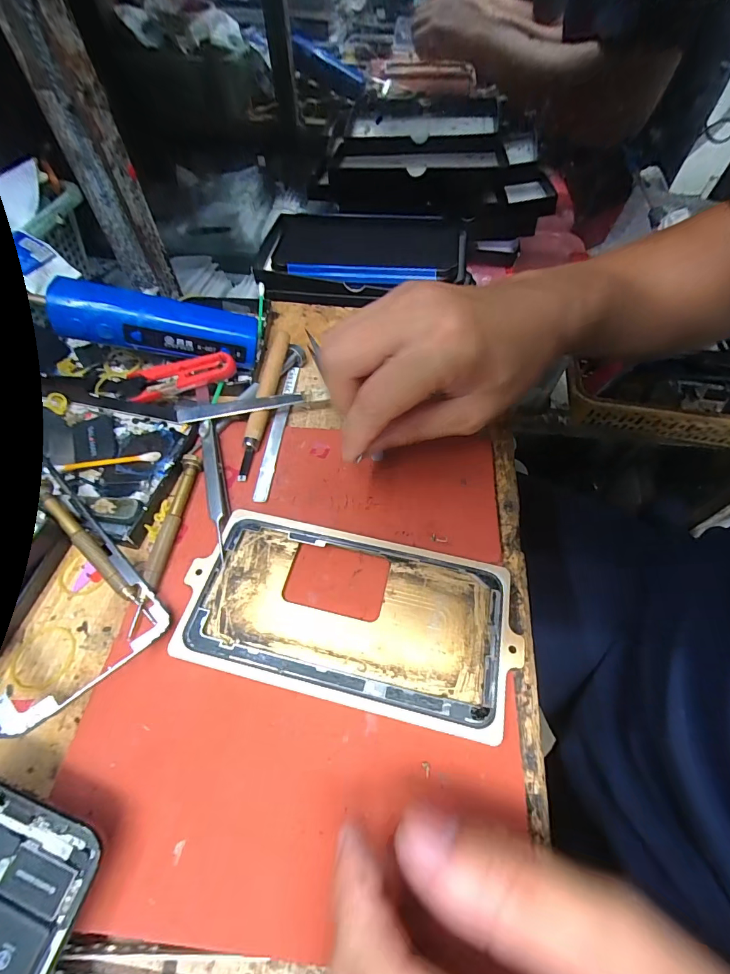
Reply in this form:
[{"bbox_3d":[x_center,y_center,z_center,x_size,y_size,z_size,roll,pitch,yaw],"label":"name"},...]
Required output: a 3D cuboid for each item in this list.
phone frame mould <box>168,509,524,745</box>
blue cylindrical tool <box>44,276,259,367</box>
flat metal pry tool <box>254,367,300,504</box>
[{"bbox_3d":[-0.009,0.065,0.209,0.166,0.011,0.085,12,57,5],"label":"phone frame mould"},{"bbox_3d":[-0.145,-0.115,0.284,0.129,0.031,0.031,4,55,-20],"label":"blue cylindrical tool"},{"bbox_3d":[-0.062,-0.044,0.283,0.009,0.004,0.125,5,57,0],"label":"flat metal pry tool"}]

